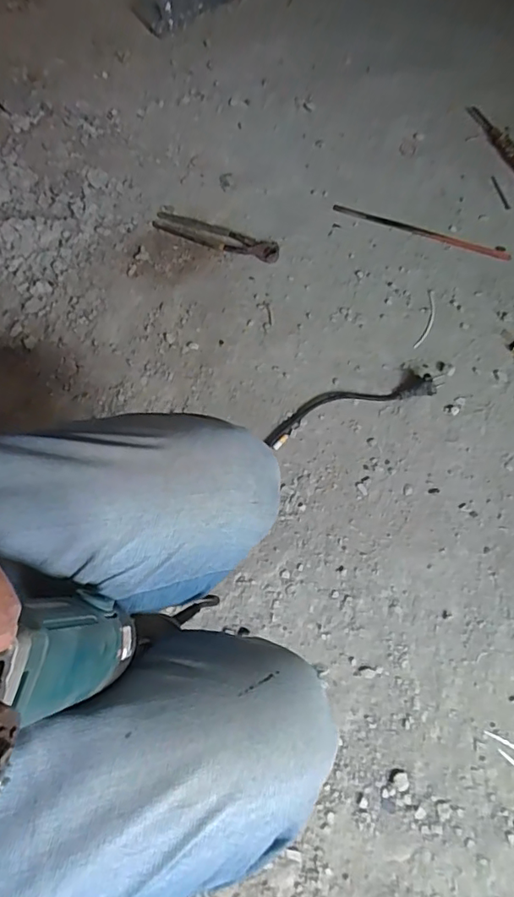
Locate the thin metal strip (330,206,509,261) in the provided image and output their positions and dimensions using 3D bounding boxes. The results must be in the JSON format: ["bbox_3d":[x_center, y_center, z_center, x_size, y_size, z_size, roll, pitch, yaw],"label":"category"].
[{"bbox_3d":[0.281,-0.373,0.909,0.306,0.008,0.017,21,73,9],"label":"thin metal strip"}]

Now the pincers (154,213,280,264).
[{"bbox_3d":[-0.070,-0.358,0.890,0.222,0.015,0.044,23,74,9],"label":"pincers"}]

